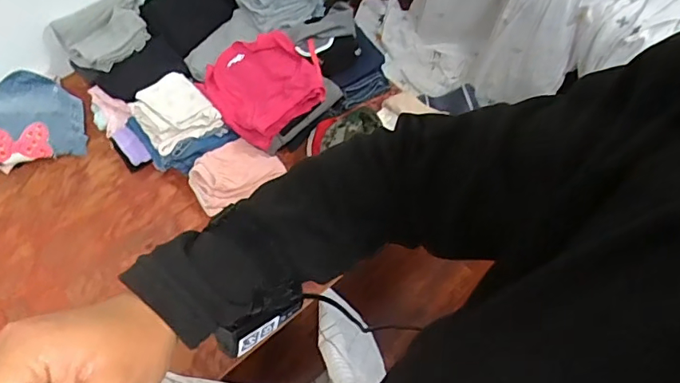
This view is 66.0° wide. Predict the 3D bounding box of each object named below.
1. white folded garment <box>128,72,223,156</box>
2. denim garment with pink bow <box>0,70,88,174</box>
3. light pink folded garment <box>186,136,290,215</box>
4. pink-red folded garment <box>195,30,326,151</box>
[{"bbox_3d":[-0.359,-0.176,1.139,0.149,0.048,0.158,-33,66,-22],"label":"white folded garment"},{"bbox_3d":[-0.732,-0.157,1.193,0.276,0.101,0.202,-11,60,-11],"label":"denim garment with pink bow"},{"bbox_3d":[-0.232,-0.046,1.160,0.194,0.050,0.114,-32,66,-21],"label":"light pink folded garment"},{"bbox_3d":[-0.149,-0.252,1.164,0.232,0.069,0.243,-41,64,-8],"label":"pink-red folded garment"}]

